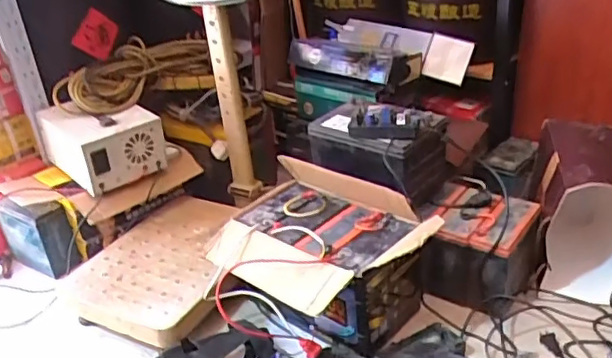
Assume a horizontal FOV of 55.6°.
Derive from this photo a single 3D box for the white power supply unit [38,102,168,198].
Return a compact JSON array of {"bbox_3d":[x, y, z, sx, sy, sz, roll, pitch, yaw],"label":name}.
[{"bbox_3d":[-0.497,-0.097,1.405,0.264,0.153,0.201,20,38,38],"label":"white power supply unit"}]

